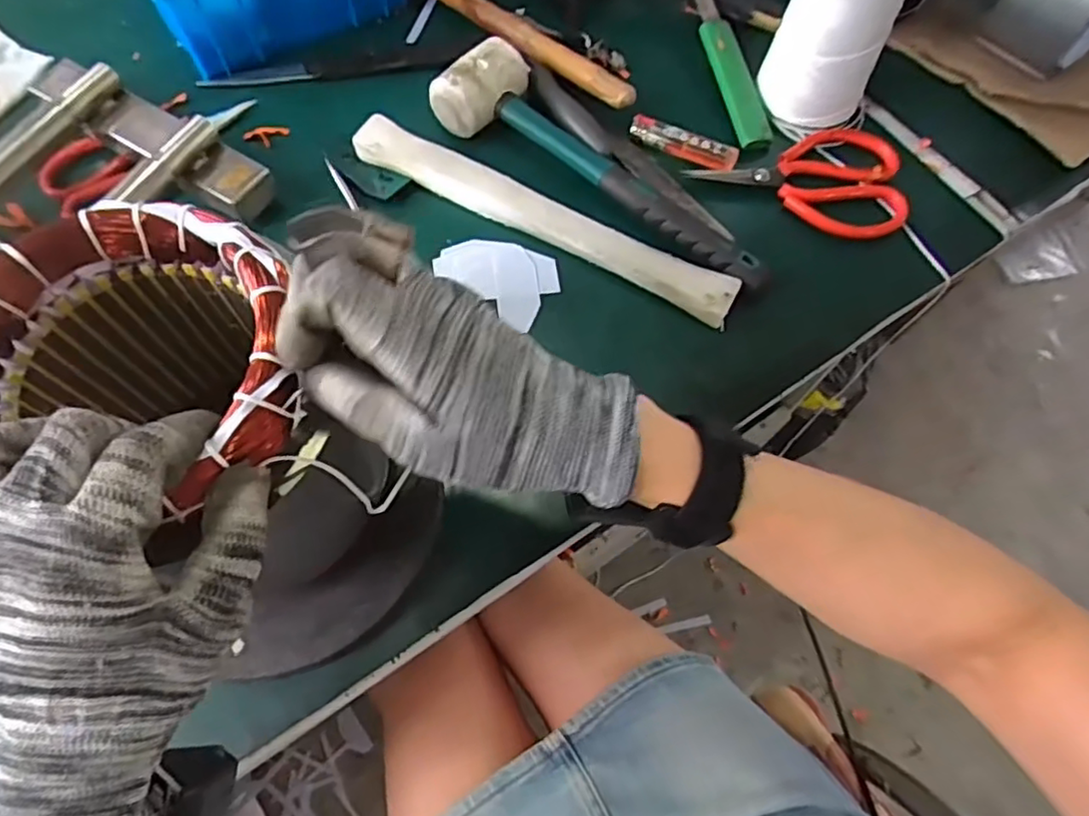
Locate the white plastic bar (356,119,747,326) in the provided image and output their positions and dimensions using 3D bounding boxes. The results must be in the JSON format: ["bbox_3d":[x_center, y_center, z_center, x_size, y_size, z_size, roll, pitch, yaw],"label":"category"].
[{"bbox_3d":[-0.004,-0.136,0.470,0.294,0.022,0.030,27,68,9],"label":"white plastic bar"}]

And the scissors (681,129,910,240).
[{"bbox_3d":[0.201,-0.183,0.494,0.151,0.017,0.086,23,67,8],"label":"scissors"}]

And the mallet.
[{"bbox_3d":[0.047,-0.180,0.478,0.274,0.046,0.065,32,68,12],"label":"mallet"}]

